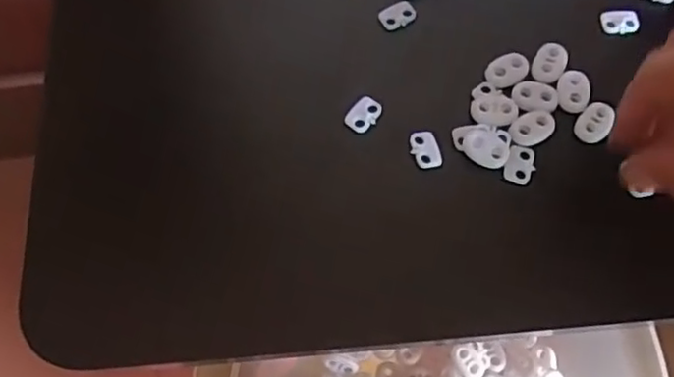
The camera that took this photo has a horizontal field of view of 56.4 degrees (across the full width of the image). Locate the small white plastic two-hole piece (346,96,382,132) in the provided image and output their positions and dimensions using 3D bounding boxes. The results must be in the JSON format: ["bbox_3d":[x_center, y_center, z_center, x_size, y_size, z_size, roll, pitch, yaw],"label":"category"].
[{"bbox_3d":[0.013,-0.036,0.307,0.013,0.004,0.018,31,70,13],"label":"small white plastic two-hole piece"}]

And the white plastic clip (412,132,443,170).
[{"bbox_3d":[0.043,-0.019,0.299,0.014,0.004,0.019,-21,68,-8],"label":"white plastic clip"}]

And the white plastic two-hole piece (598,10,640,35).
[{"bbox_3d":[0.147,-0.086,0.326,0.020,0.006,0.012,5,67,2],"label":"white plastic two-hole piece"}]

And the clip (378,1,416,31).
[{"bbox_3d":[0.032,-0.091,0.329,0.020,0.004,0.013,-30,70,-12],"label":"clip"}]

